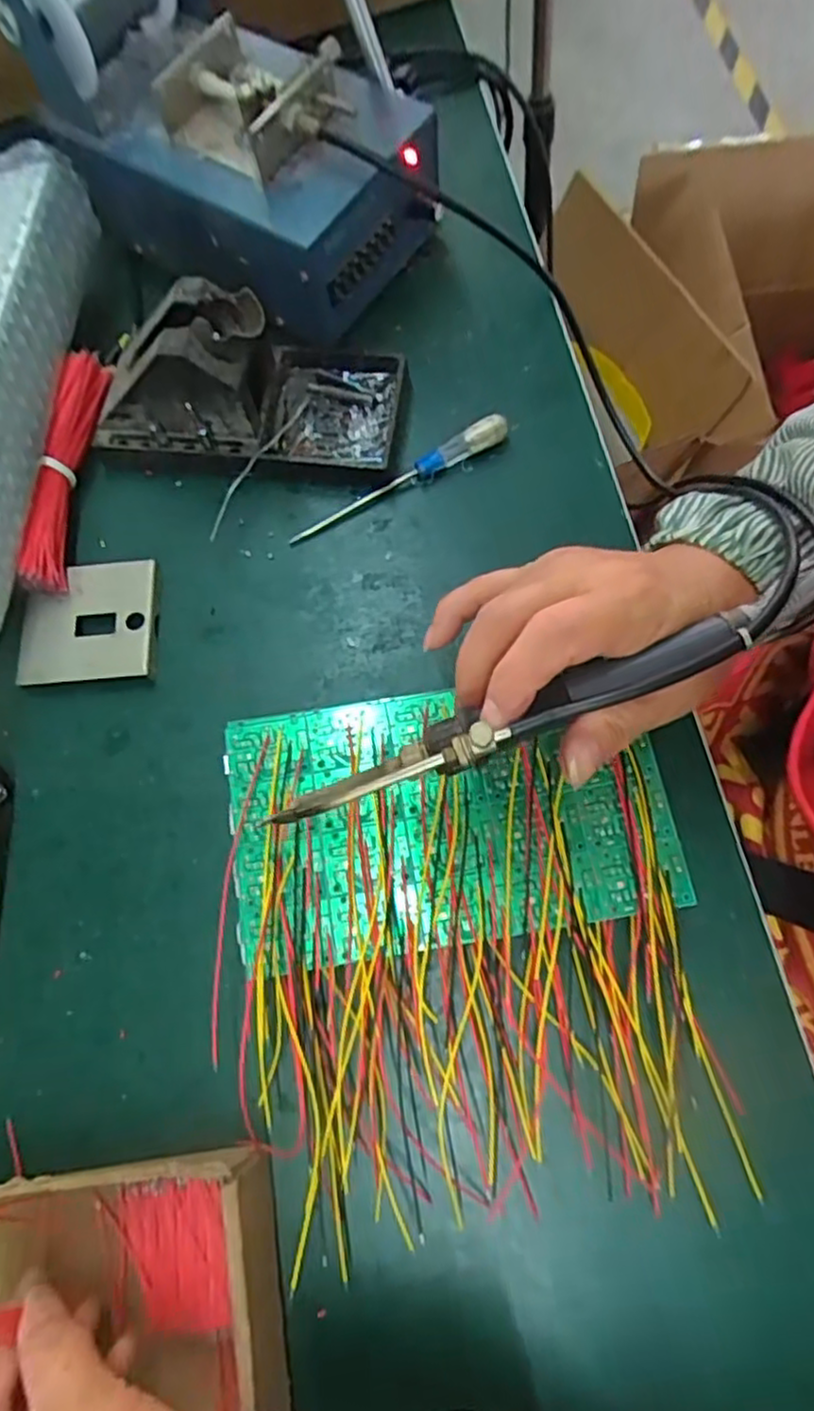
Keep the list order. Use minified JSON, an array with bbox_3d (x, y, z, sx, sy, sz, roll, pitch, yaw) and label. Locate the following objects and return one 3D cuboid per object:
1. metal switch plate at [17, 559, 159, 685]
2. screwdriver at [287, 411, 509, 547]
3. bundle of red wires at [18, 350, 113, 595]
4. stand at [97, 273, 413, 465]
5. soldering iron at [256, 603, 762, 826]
[{"bbox_3d":[-0.158,-0.042,0.354,0.064,0.009,0.063,-6,71,3],"label":"metal switch plate"},{"bbox_3d":[-0.005,-0.120,0.369,0.125,0.016,0.012,-27,71,-4],"label":"screwdriver"},{"bbox_3d":[-0.177,-0.124,0.367,0.018,0.024,0.137,-1,71,5],"label":"bundle of red wires"},{"bbox_3d":[-0.084,-0.173,0.362,0.158,0.067,0.073,5,72,7],"label":"stand"},{"bbox_3d":[0.034,0.006,0.239,0.173,0.023,0.021,-23,72,4],"label":"soldering iron"}]

